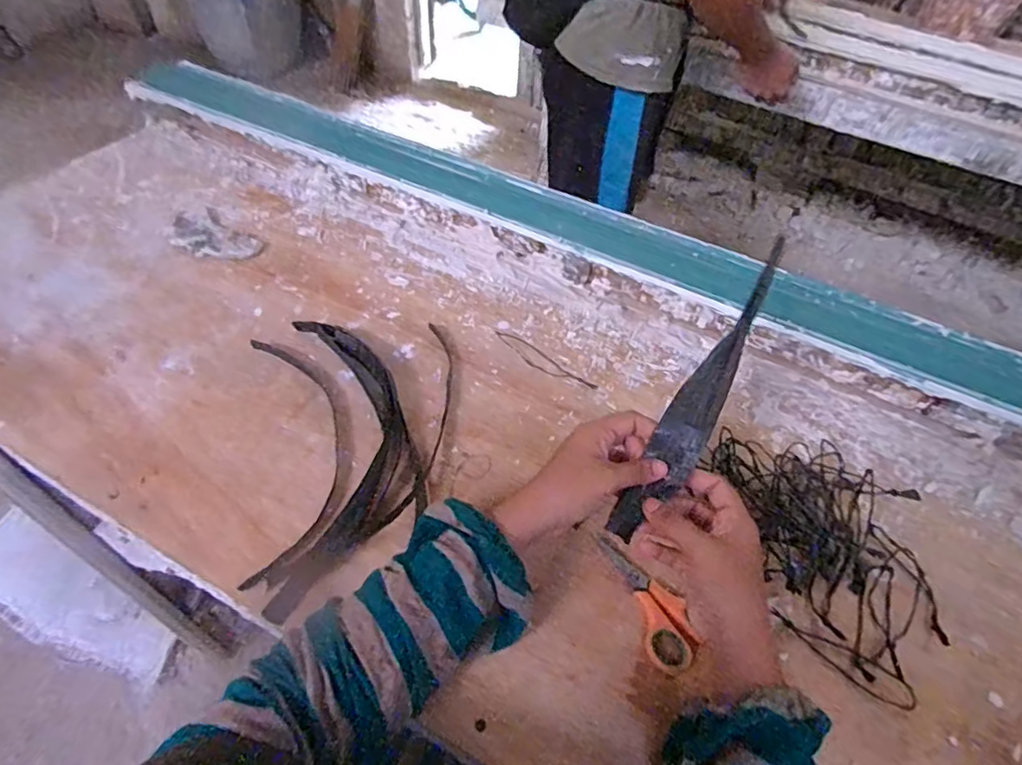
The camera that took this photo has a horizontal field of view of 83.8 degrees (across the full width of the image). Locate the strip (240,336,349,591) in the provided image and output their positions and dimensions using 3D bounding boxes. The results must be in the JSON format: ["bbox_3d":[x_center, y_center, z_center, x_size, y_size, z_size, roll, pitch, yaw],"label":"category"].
[{"bbox_3d":[-0.194,0.054,0.520,0.087,0.004,0.253,-8,53,-10],"label":"strip"}]

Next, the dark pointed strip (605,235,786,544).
[{"bbox_3d":[0.161,0.000,0.456,0.036,0.026,0.283,29,75,18],"label":"dark pointed strip"}]

